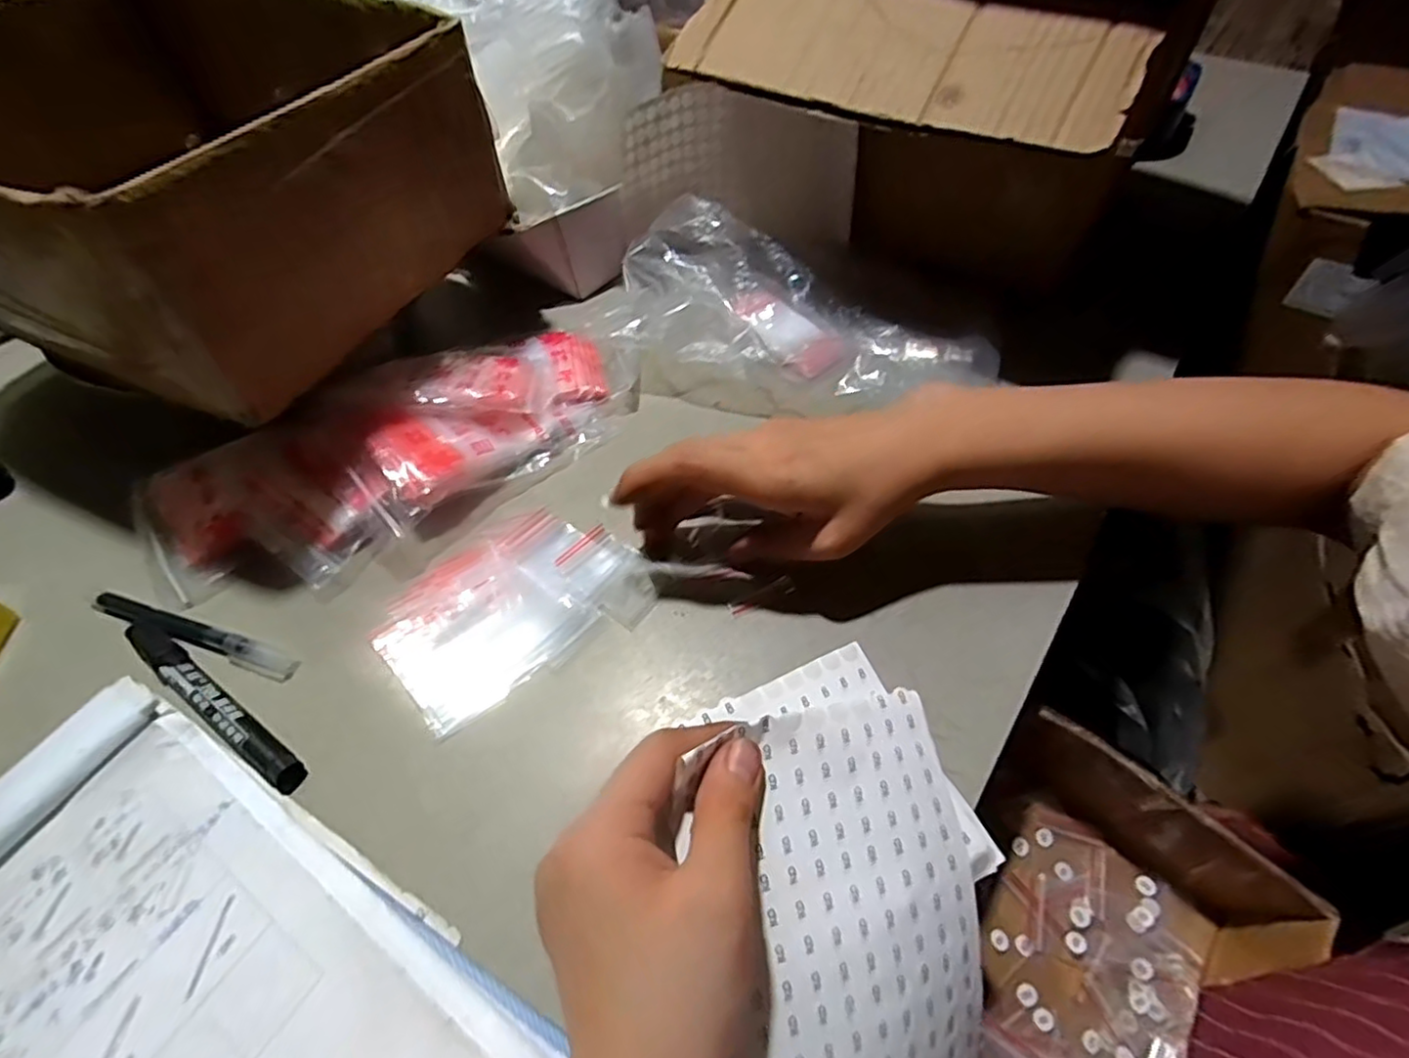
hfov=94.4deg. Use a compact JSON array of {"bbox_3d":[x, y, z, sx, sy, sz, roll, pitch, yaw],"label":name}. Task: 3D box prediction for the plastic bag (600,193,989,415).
[{"bbox_3d":[0.061,-0.144,0.468,0.281,0.063,0.136,23,57,18],"label":"plastic bag"}]

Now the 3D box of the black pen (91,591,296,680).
[{"bbox_3d":[-0.280,0.057,0.357,0.130,0.008,0.014,15,55,13],"label":"black pen"}]

